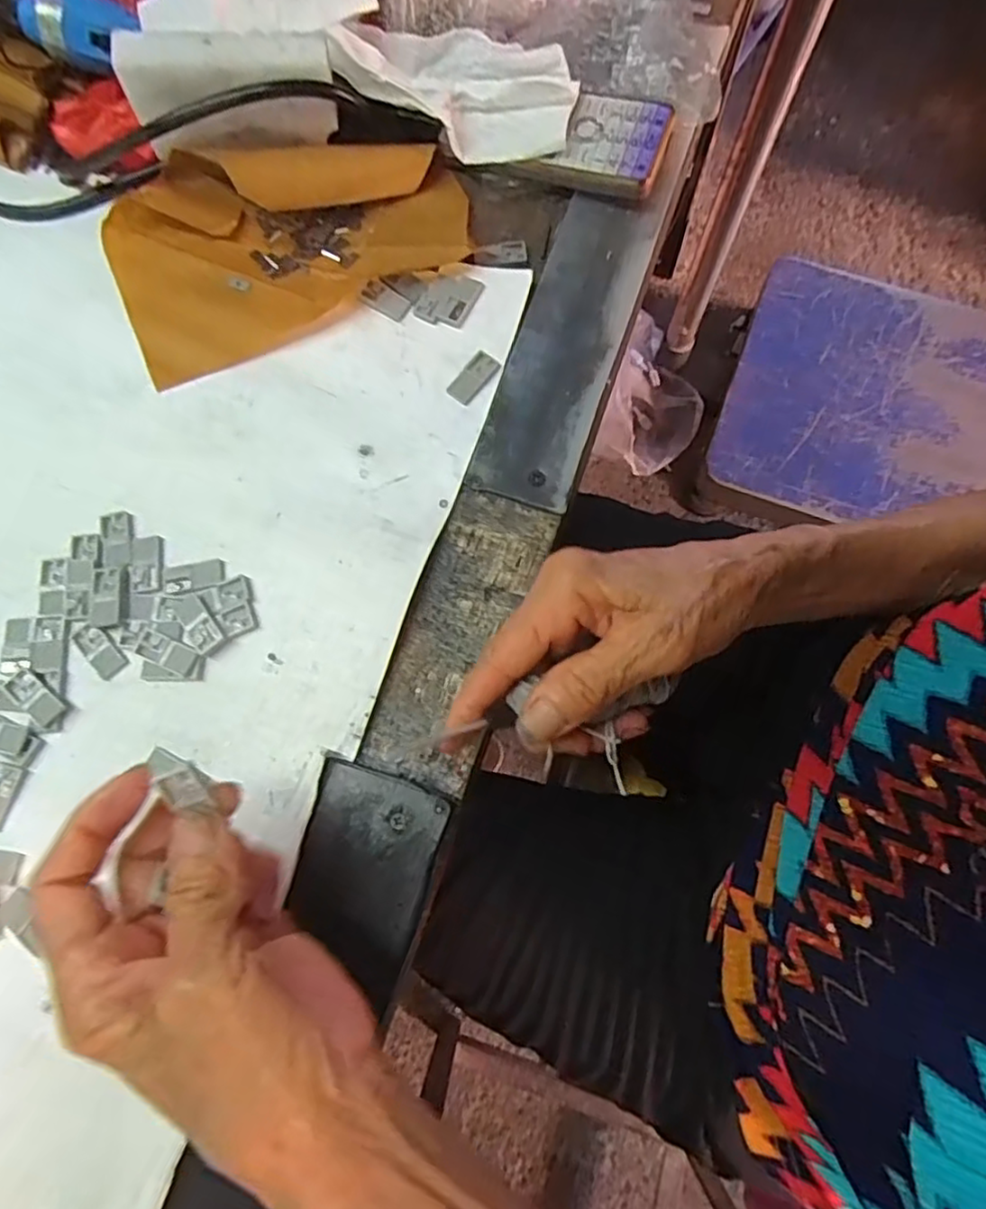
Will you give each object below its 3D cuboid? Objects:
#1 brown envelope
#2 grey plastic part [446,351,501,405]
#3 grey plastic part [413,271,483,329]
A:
[{"bbox_3d":[-0.111,-0.205,0.349,0.185,0.029,0.124,-20,74,-4],"label":"brown envelope"},{"bbox_3d":[-0.010,-0.117,0.339,0.016,0.005,0.028,38,79,12],"label":"grey plastic part"},{"bbox_3d":[-0.024,-0.165,0.354,0.028,0.004,0.031,29,77,10],"label":"grey plastic part"}]

